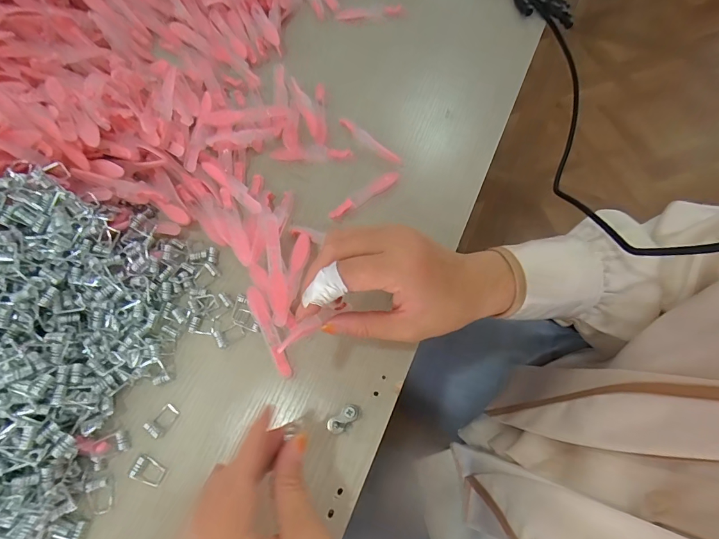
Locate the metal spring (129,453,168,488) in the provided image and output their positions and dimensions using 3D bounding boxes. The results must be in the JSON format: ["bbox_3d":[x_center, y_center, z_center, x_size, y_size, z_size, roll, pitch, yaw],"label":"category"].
[{"bbox_3d":[-0.149,0.142,0.271,0.022,0.007,0.016,20,69,10],"label":"metal spring"}]

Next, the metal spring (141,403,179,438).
[{"bbox_3d":[-0.146,0.111,0.284,0.014,0.006,0.023,32,72,15],"label":"metal spring"}]

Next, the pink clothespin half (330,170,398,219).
[{"bbox_3d":[0.004,-0.070,0.351,0.076,0.010,0.014,-34,70,-11],"label":"pink clothespin half"}]

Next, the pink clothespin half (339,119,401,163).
[{"bbox_3d":[0.008,-0.125,0.371,0.078,0.008,0.011,42,75,17],"label":"pink clothespin half"}]

